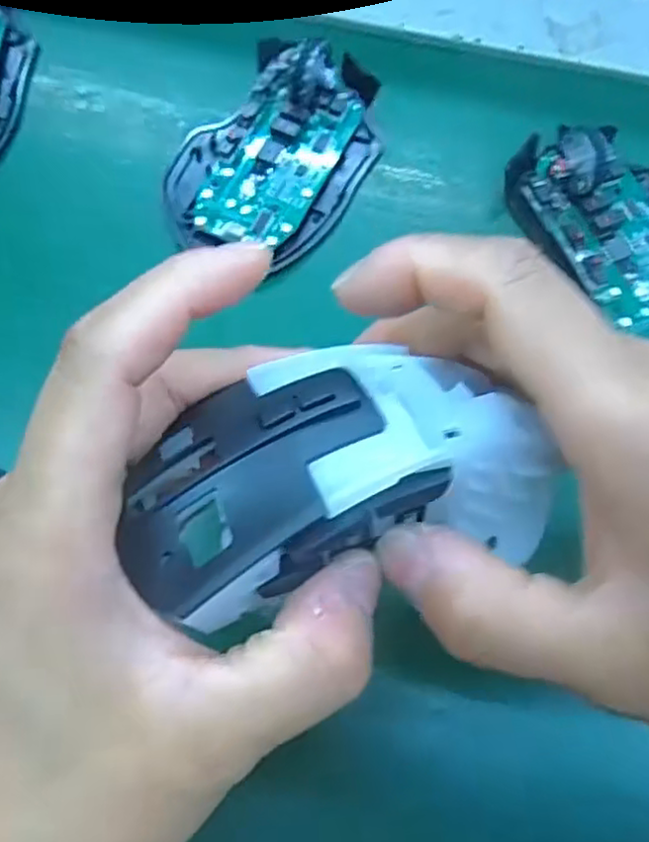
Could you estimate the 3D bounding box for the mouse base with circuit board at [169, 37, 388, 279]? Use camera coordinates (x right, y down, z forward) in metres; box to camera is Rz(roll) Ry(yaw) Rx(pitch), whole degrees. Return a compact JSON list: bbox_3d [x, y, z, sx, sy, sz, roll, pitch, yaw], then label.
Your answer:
[{"bbox_3d":[-0.020,-0.120,0.298,0.075,0.021,0.108,27,73,6],"label":"mouse base with circuit board"}]

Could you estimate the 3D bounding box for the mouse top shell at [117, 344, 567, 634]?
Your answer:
[{"bbox_3d":[0.004,0.008,0.153,0.093,0.028,0.055,-11,73,-6],"label":"mouse top shell"}]

